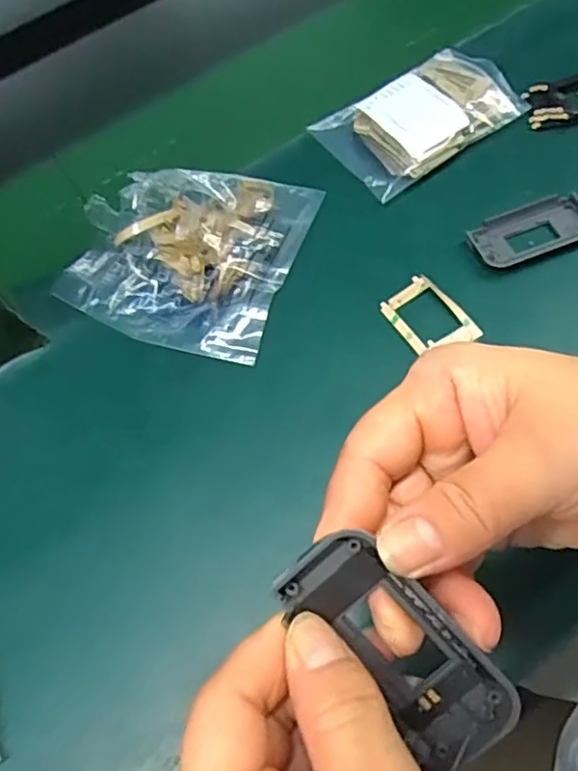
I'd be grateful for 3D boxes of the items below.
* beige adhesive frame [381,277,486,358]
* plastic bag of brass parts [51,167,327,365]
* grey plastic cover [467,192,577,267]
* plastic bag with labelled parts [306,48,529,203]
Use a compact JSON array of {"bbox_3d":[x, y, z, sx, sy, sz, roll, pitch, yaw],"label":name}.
[{"bbox_3d":[0.084,-0.042,0.364,0.040,0.004,0.053,-30,60,-8],"label":"beige adhesive frame"},{"bbox_3d":[-0.069,-0.096,0.395,0.142,0.016,0.145,15,67,9],"label":"plastic bag of brass parts"},{"bbox_3d":[0.154,-0.099,0.383,0.076,0.008,0.040,-20,59,-3],"label":"grey plastic cover"},{"bbox_3d":[0.094,-0.194,0.431,0.131,0.016,0.086,-33,61,-10],"label":"plastic bag with labelled parts"}]

